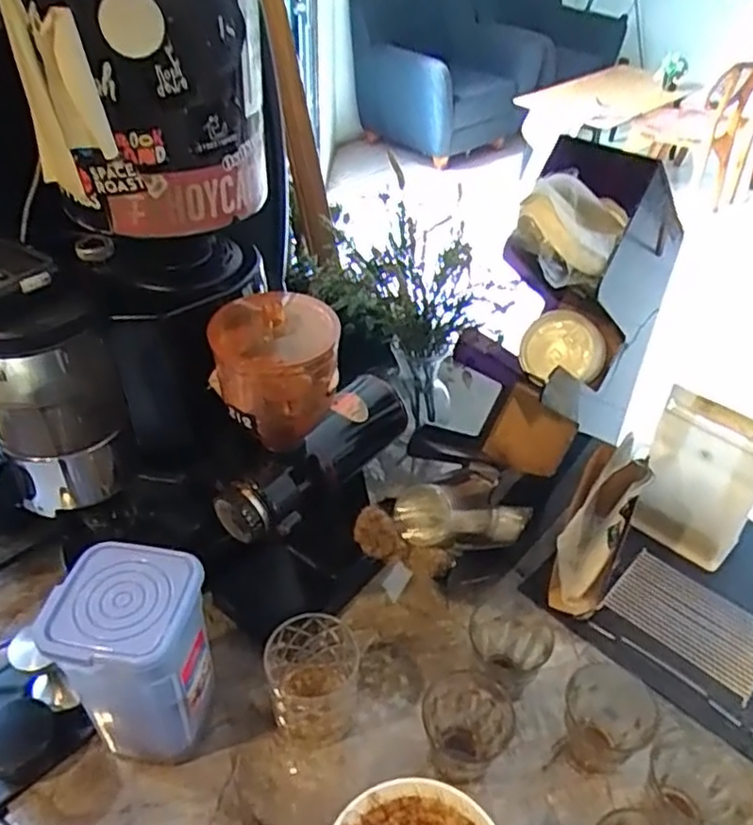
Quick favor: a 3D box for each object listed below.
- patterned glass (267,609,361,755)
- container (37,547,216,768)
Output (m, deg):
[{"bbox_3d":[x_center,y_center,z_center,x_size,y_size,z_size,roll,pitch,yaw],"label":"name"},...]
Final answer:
[{"bbox_3d":[-0.057,0.251,0.642,0.080,0.095,0.081,-9,41,-13],"label":"patterned glass"},{"bbox_3d":[-0.202,0.218,0.599,0.102,0.196,0.101,11,41,10],"label":"container"}]

